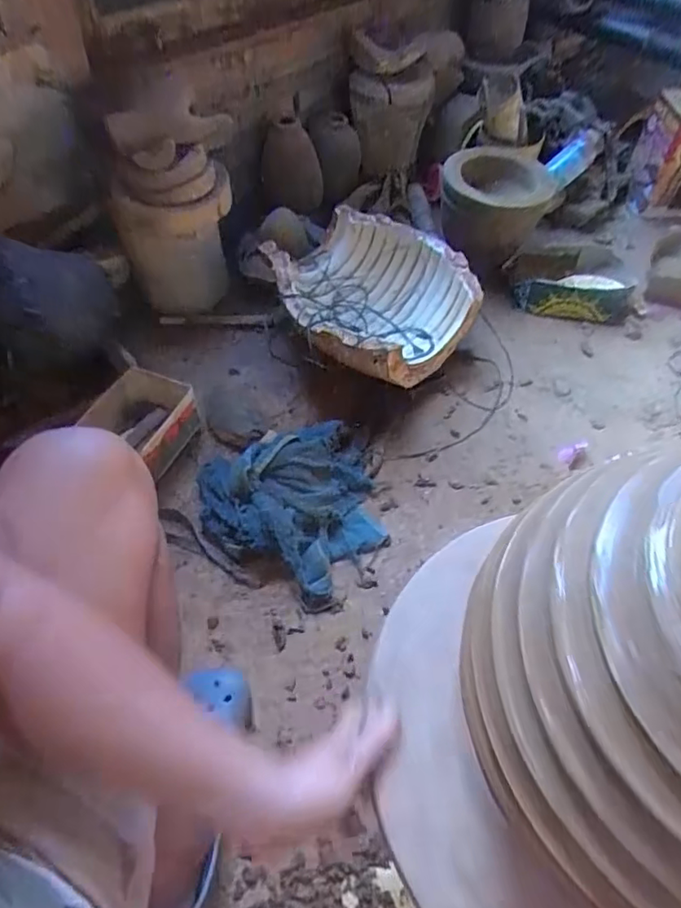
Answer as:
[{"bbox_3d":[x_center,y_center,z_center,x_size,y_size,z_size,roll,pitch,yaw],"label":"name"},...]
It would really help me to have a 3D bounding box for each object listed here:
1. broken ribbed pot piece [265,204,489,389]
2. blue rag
[{"bbox_3d":[0.046,-0.282,1.038,0.303,0.144,0.333,1,55,-1],"label":"broken ribbed pot piece"},{"bbox_3d":[-0.067,0.084,0.852,0.248,0.074,0.264,-20,58,-15],"label":"blue rag"}]

